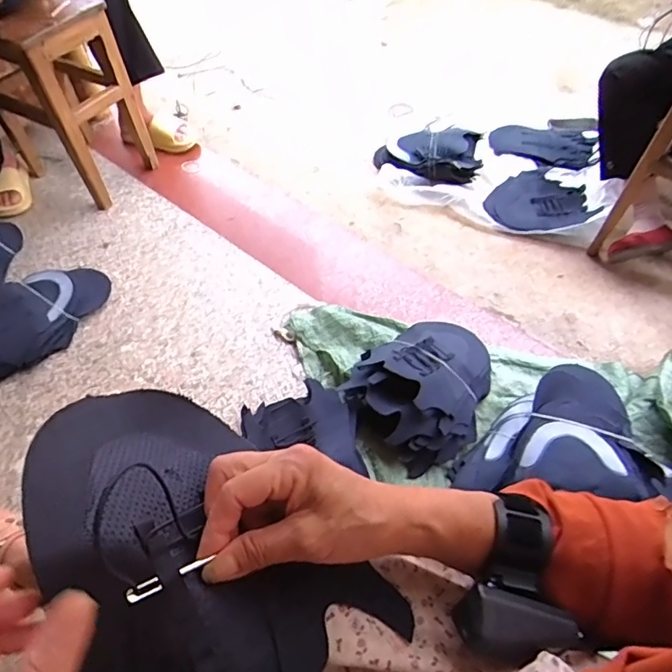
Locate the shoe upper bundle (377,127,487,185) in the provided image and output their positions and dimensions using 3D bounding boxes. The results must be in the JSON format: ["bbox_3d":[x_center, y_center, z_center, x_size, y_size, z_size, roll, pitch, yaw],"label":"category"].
[{"bbox_3d":[0.269,-0.537,1.494,0.311,0.083,0.191,7,55,7],"label":"shoe upper bundle"}]

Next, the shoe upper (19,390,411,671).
[{"bbox_3d":[-0.093,0.130,0.304,0.219,0.098,0.157,37,62,27],"label":"shoe upper"}]

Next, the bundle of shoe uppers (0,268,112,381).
[{"bbox_3d":[-0.667,-0.036,1.098,0.330,0.070,0.224,-19,56,-10],"label":"bundle of shoe uppers"}]

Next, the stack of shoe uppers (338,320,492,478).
[{"bbox_3d":[0.172,0.082,0.943,0.240,0.114,0.296,38,64,26],"label":"stack of shoe uppers"}]

